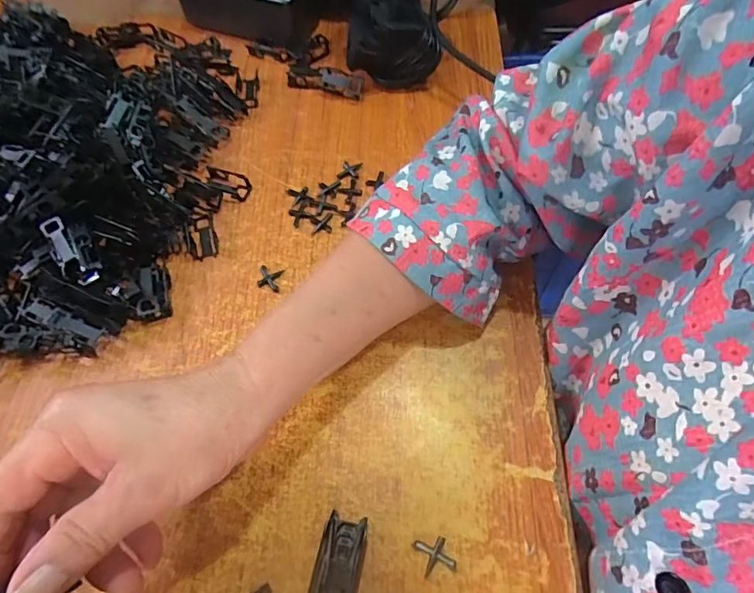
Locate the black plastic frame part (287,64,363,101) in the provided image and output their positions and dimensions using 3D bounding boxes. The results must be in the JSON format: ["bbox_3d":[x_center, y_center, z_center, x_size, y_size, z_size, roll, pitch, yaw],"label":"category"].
[{"bbox_3d":[-0.047,-0.197,0.435,0.072,0.014,0.022,17,63,12],"label":"black plastic frame part"}]

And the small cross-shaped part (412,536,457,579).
[{"bbox_3d":[0.030,0.136,0.252,0.019,0.004,0.017,-14,61,-5],"label":"small cross-shaped part"}]

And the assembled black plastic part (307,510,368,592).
[{"bbox_3d":[-0.022,0.148,0.242,0.023,0.015,0.067,10,61,8],"label":"assembled black plastic part"}]

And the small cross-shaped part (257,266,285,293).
[{"bbox_3d":[-0.076,-0.013,0.341,0.017,0.004,0.019,8,61,7],"label":"small cross-shaped part"}]

